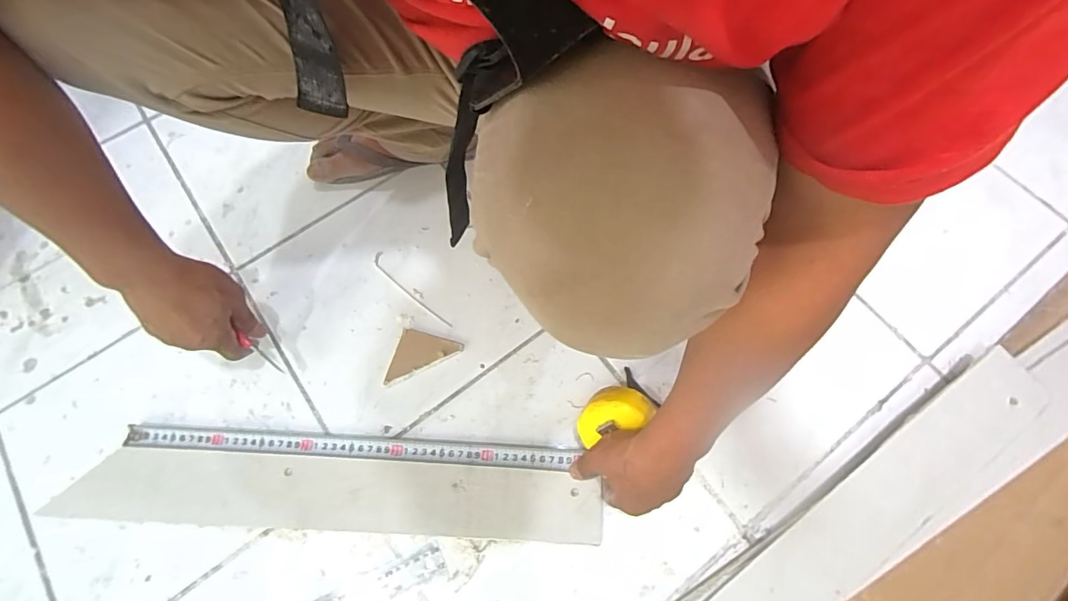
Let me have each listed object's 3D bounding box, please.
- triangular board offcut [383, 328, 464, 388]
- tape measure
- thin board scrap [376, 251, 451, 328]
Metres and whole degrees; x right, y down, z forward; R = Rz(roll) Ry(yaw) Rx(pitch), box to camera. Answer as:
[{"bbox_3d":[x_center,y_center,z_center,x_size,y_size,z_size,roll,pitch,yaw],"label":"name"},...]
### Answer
[{"bbox_3d":[-0.128,0.071,0.545,0.074,0.014,0.066,11,71,5],"label":"triangular board offcut"},{"bbox_3d":[-0.155,0.142,0.501,0.537,0.071,0.072,-3,70,6],"label":"tape measure"},{"bbox_3d":[-0.153,-0.011,0.581,0.137,0.004,0.015,42,76,15],"label":"thin board scrap"}]

